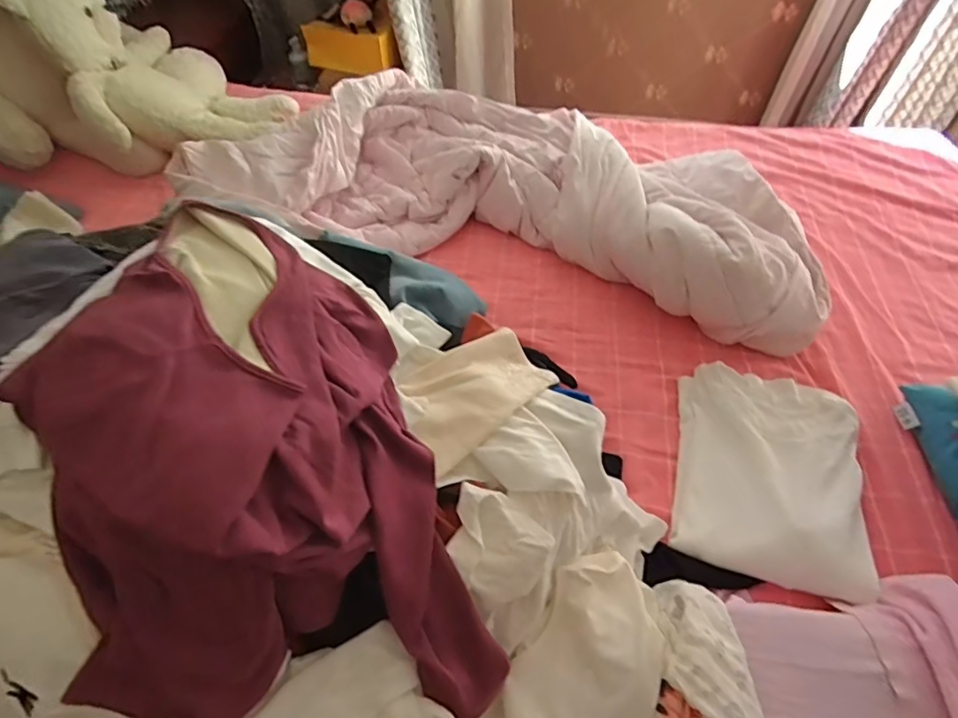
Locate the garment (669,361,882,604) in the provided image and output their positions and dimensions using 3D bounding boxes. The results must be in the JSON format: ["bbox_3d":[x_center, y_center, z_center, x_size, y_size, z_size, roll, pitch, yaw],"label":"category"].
[{"bbox_3d":[0.414,0.155,0.772,0.250,0.052,0.324,14,55,10],"label":"garment"}]

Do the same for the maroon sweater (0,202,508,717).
[{"bbox_3d":[-0.191,0.088,0.524,0.320,0.270,0.472,-11,55,-8],"label":"maroon sweater"}]

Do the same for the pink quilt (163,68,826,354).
[{"bbox_3d":[0.040,-0.343,1.077,1.172,0.170,0.537,9,54,7],"label":"pink quilt"}]

